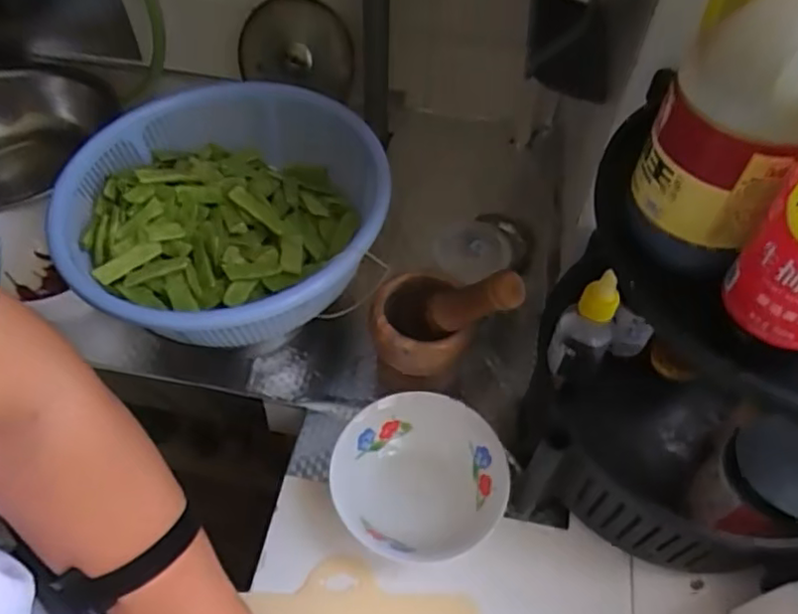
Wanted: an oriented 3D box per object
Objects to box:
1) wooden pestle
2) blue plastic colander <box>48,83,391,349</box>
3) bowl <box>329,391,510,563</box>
[{"bbox_3d":[0.068,-0.003,0.548,0.037,0.100,0.025,43,56,-17],"label":"wooden pestle"},{"bbox_3d":[-0.169,-0.089,0.592,0.286,0.096,0.272,1,53,-1],"label":"blue plastic colander"},{"bbox_3d":[0.018,0.159,0.581,0.152,0.055,0.143,1,53,-1],"label":"bowl"}]

